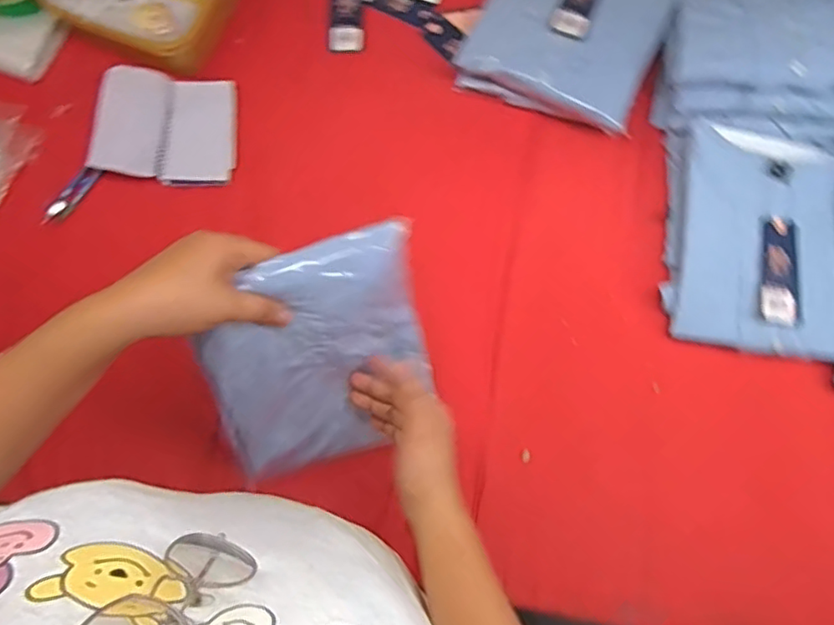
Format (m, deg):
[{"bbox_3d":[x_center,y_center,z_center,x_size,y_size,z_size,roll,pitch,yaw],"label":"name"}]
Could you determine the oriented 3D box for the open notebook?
[{"bbox_3d":[-0.306,-0.228,0.732,0.162,0.032,0.132,4,76,0],"label":"open notebook"}]

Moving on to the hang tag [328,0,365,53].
[{"bbox_3d":[-0.093,-0.403,0.800,0.045,0.009,0.121,0,75,-1],"label":"hang tag"}]

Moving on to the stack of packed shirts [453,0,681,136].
[{"bbox_3d":[0.189,-0.371,0.756,0.233,0.068,0.260,24,77,5],"label":"stack of packed shirts"}]

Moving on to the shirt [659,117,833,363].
[{"bbox_3d":[0.399,-0.081,0.701,0.210,0.040,0.255,9,76,1],"label":"shirt"}]

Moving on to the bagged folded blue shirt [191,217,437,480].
[{"bbox_3d":[-0.093,0.049,0.580,0.213,0.243,0.026,-20,42,-12],"label":"bagged folded blue shirt"}]

